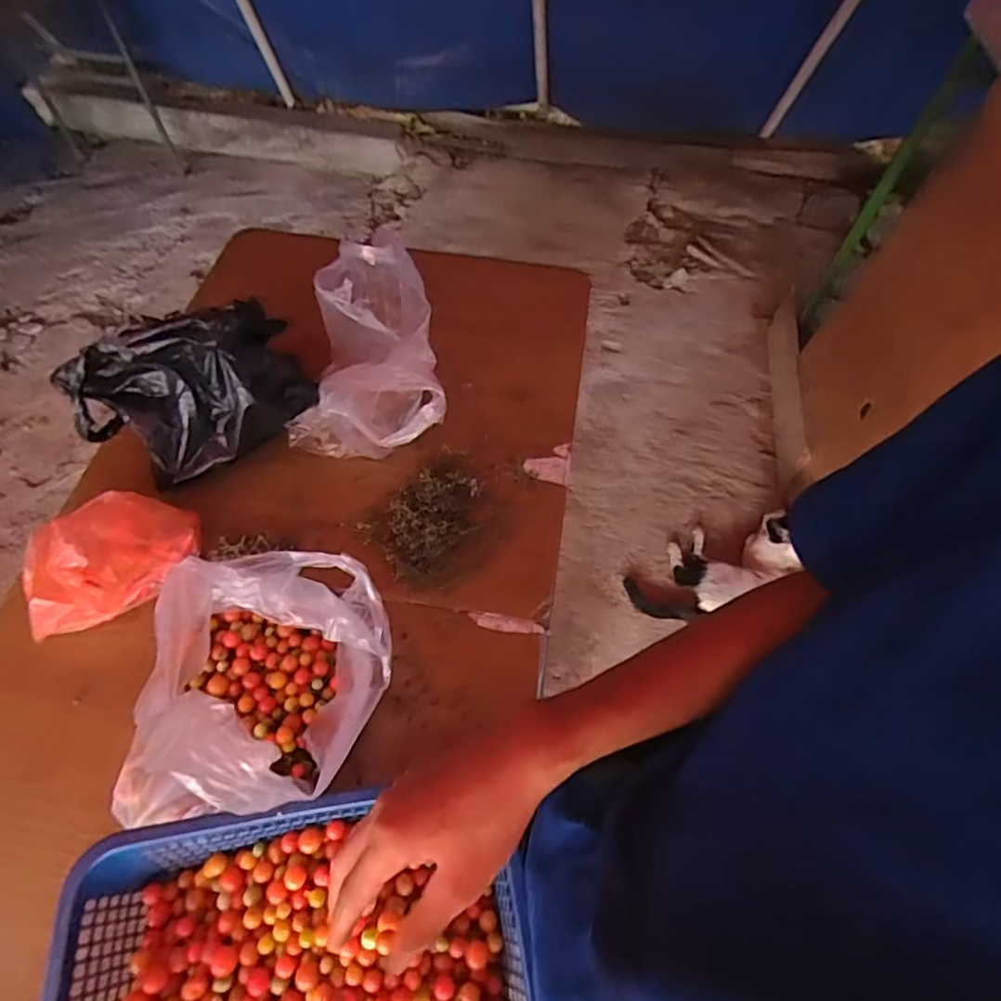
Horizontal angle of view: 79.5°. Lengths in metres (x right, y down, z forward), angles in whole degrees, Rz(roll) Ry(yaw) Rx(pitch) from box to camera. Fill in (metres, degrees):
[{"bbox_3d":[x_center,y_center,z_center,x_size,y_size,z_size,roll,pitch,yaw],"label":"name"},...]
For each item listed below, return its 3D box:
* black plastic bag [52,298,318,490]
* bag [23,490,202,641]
[{"bbox_3d":[-0.350,-0.133,0.688,0.250,0.170,0.108,-26,62,-17],"label":"black plastic bag"},{"bbox_3d":[-0.406,0.055,0.622,0.092,0.148,0.178,11,58,5],"label":"bag"}]

